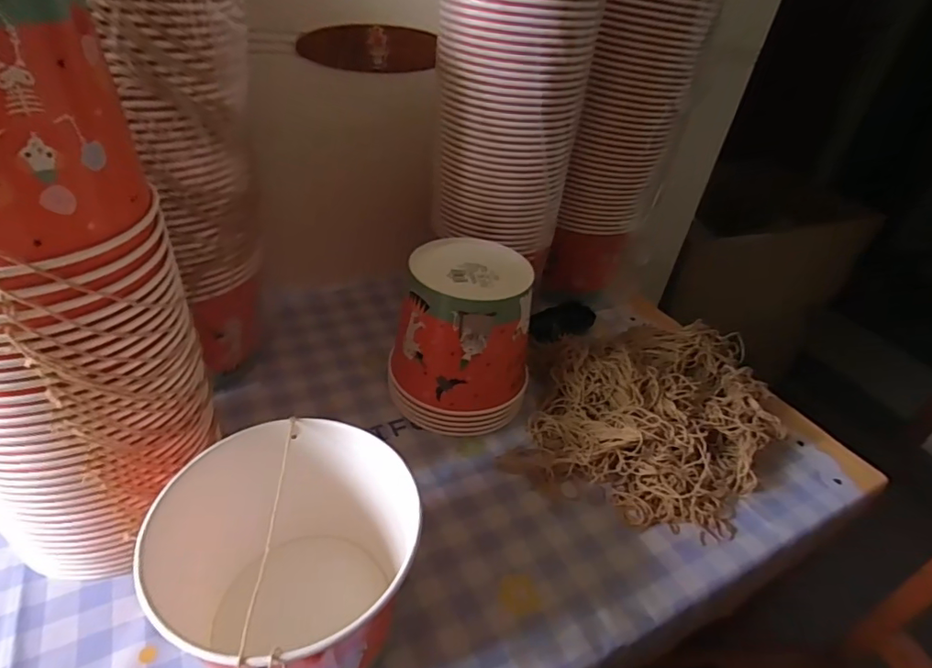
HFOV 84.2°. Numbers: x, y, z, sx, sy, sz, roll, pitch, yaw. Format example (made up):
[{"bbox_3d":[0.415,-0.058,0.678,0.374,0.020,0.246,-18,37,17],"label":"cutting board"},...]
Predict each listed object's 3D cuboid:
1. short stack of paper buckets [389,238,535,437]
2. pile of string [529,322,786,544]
[{"bbox_3d":[-0.001,0.005,0.561,0.147,0.168,0.132,16,37,11],"label":"short stack of paper buckets"},{"bbox_3d":[0.214,0.075,0.587,0.251,0.069,0.294,29,41,26],"label":"pile of string"}]

